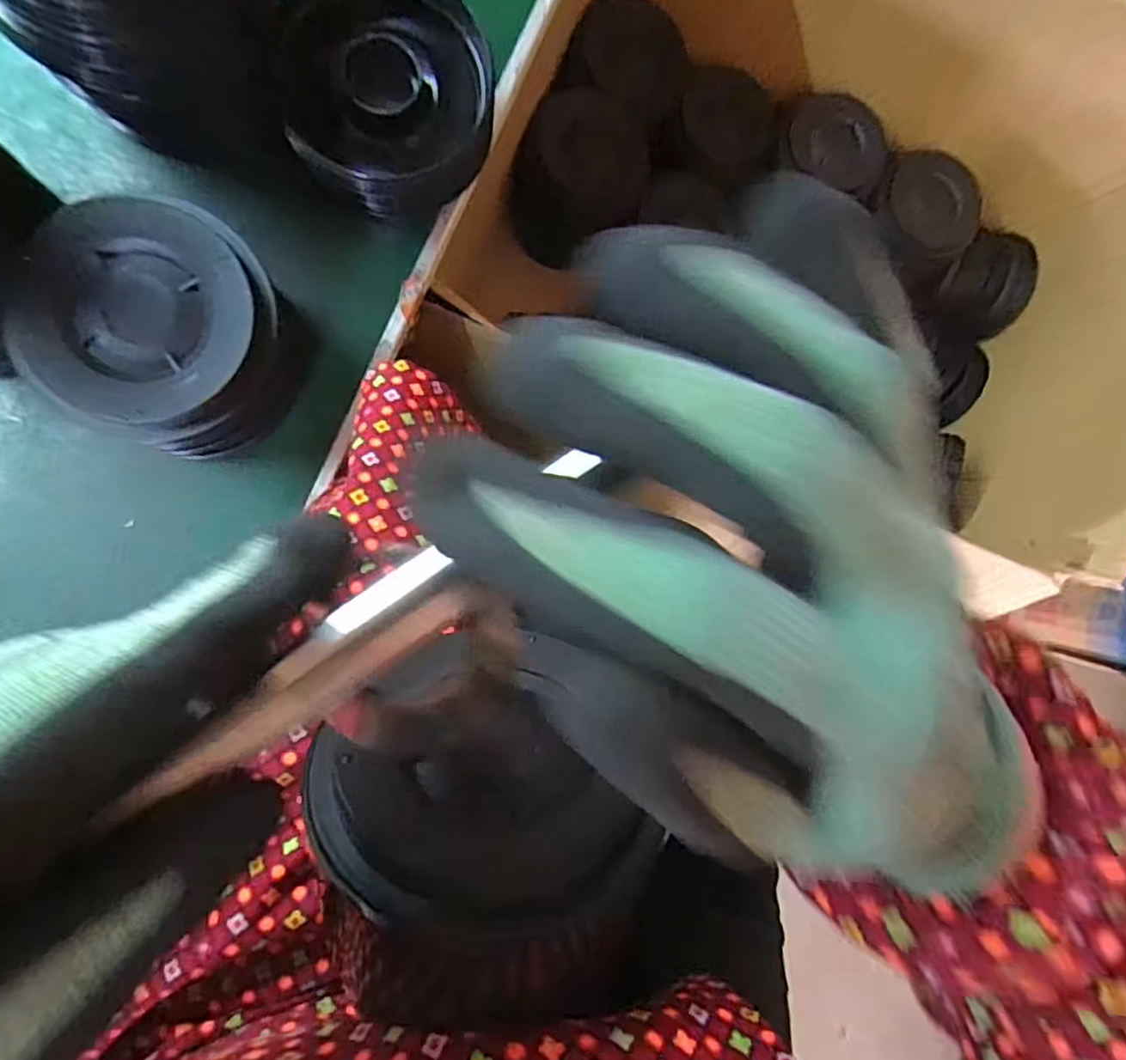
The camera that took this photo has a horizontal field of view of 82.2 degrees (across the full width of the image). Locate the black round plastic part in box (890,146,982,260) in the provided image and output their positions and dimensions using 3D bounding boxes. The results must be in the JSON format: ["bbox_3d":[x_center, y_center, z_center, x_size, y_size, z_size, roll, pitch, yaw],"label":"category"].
[{"bbox_3d":[0.429,-0.377,0.734,0.114,0.028,0.123,0,91,-9],"label":"black round plastic part in box"}]

